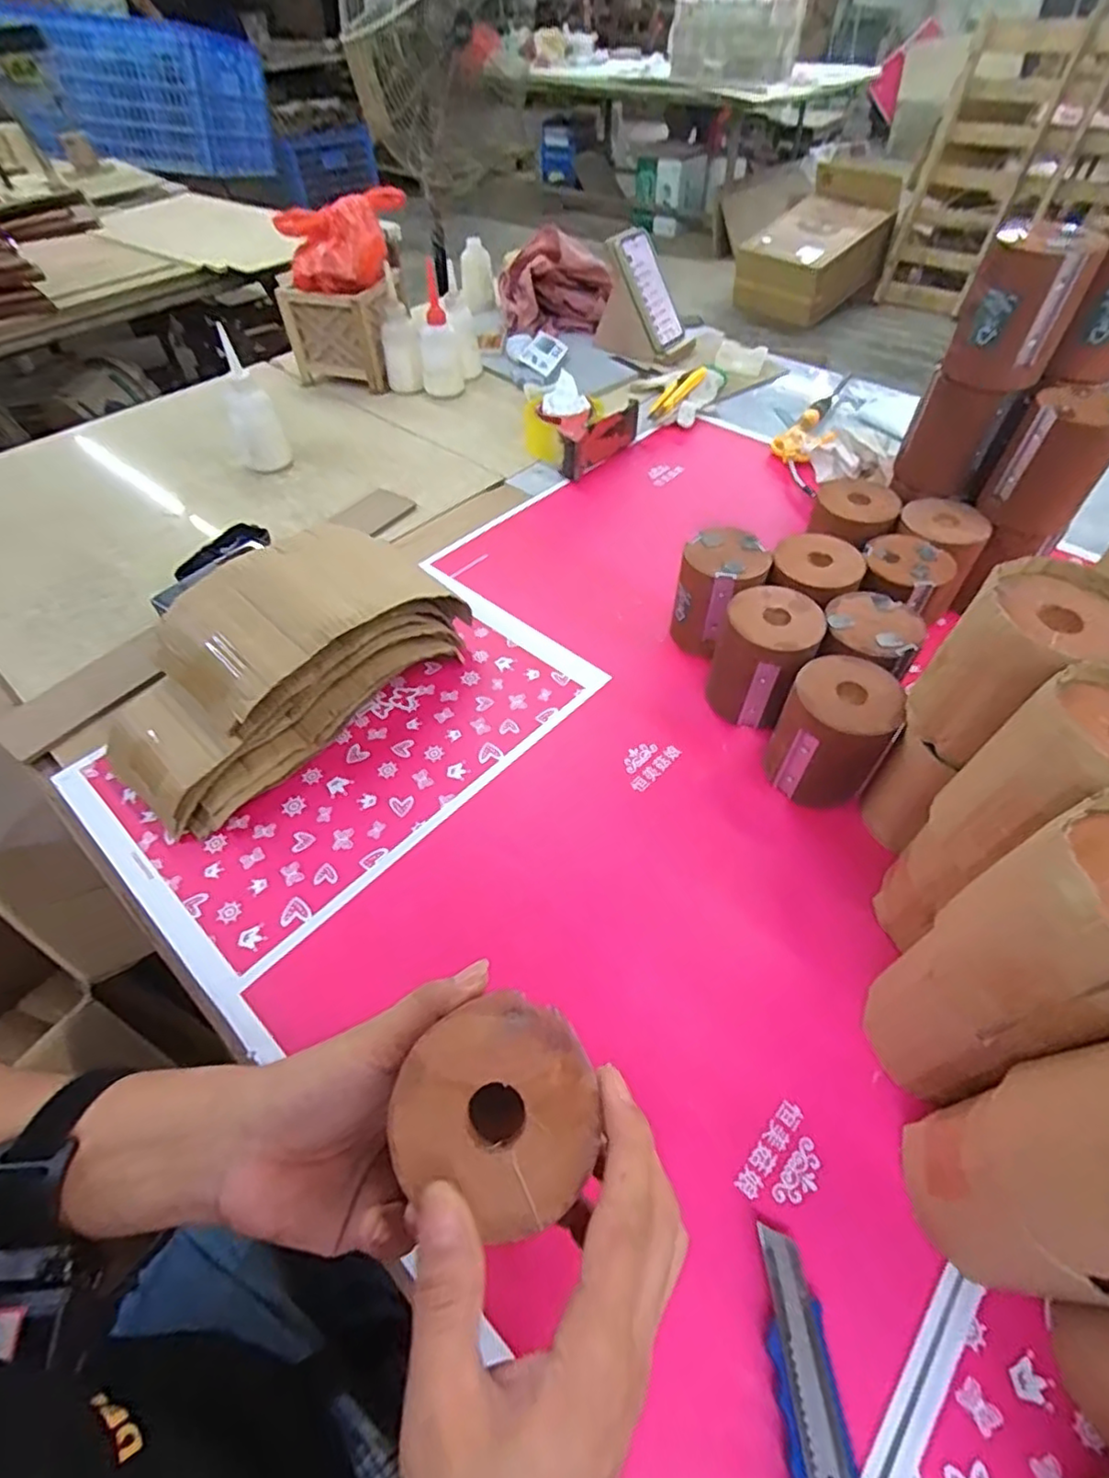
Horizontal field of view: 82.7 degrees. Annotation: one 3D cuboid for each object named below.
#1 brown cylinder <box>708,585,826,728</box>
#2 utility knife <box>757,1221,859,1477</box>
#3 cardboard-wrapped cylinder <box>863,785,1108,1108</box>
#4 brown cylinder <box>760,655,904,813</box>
[{"bbox_3d":[0.183,-0.069,0.559,0.078,0.103,0.085,19,54,15],"label":"brown cylinder"},{"bbox_3d":[0.123,0.329,0.291,0.039,0.024,0.156,4,52,5],"label":"utility knife"},{"bbox_3d":[0.242,0.125,0.328,0.087,0.217,0.083,-17,53,-12],"label":"cardboard-wrapped cylinder"},{"bbox_3d":[0.221,-0.002,0.501,0.077,0.103,0.080,-1,52,1],"label":"brown cylinder"}]

